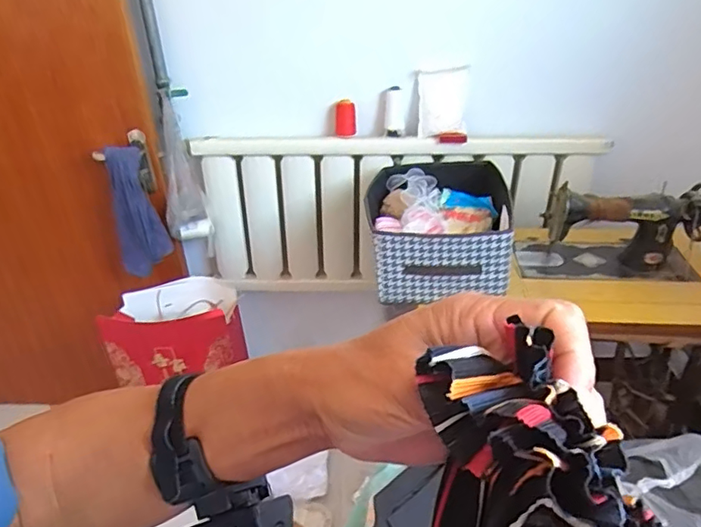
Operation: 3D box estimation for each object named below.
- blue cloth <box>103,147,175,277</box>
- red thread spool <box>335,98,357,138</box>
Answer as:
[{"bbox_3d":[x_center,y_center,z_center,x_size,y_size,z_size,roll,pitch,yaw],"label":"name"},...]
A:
[{"bbox_3d":[-0.593,-0.133,1.510,0.133,0.367,0.077,-14,35,-21],"label":"blue cloth"},{"bbox_3d":[-0.013,-0.401,1.518,0.059,0.113,0.058,2,32,4],"label":"red thread spool"}]

